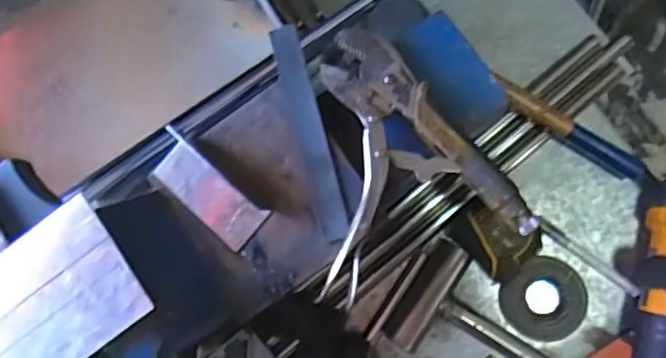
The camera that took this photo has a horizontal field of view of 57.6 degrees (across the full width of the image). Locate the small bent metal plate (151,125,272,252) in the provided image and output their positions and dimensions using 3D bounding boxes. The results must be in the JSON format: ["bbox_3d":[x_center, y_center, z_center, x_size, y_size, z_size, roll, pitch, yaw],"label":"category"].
[{"bbox_3d":[-0.108,0.010,0.511,0.110,0.007,0.044,39,91,9],"label":"small bent metal plate"}]

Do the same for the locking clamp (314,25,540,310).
[{"bbox_3d":[0.038,-0.020,0.487,0.161,0.035,0.206,-28,82,5],"label":"locking clamp"}]

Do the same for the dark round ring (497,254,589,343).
[{"bbox_3d":[0.219,0.125,0.633,0.084,0.015,0.089,0,99,0],"label":"dark round ring"}]

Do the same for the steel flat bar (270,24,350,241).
[{"bbox_3d":[-0.018,-0.039,0.498,0.022,0.004,0.179,-16,83,6],"label":"steel flat bar"}]

